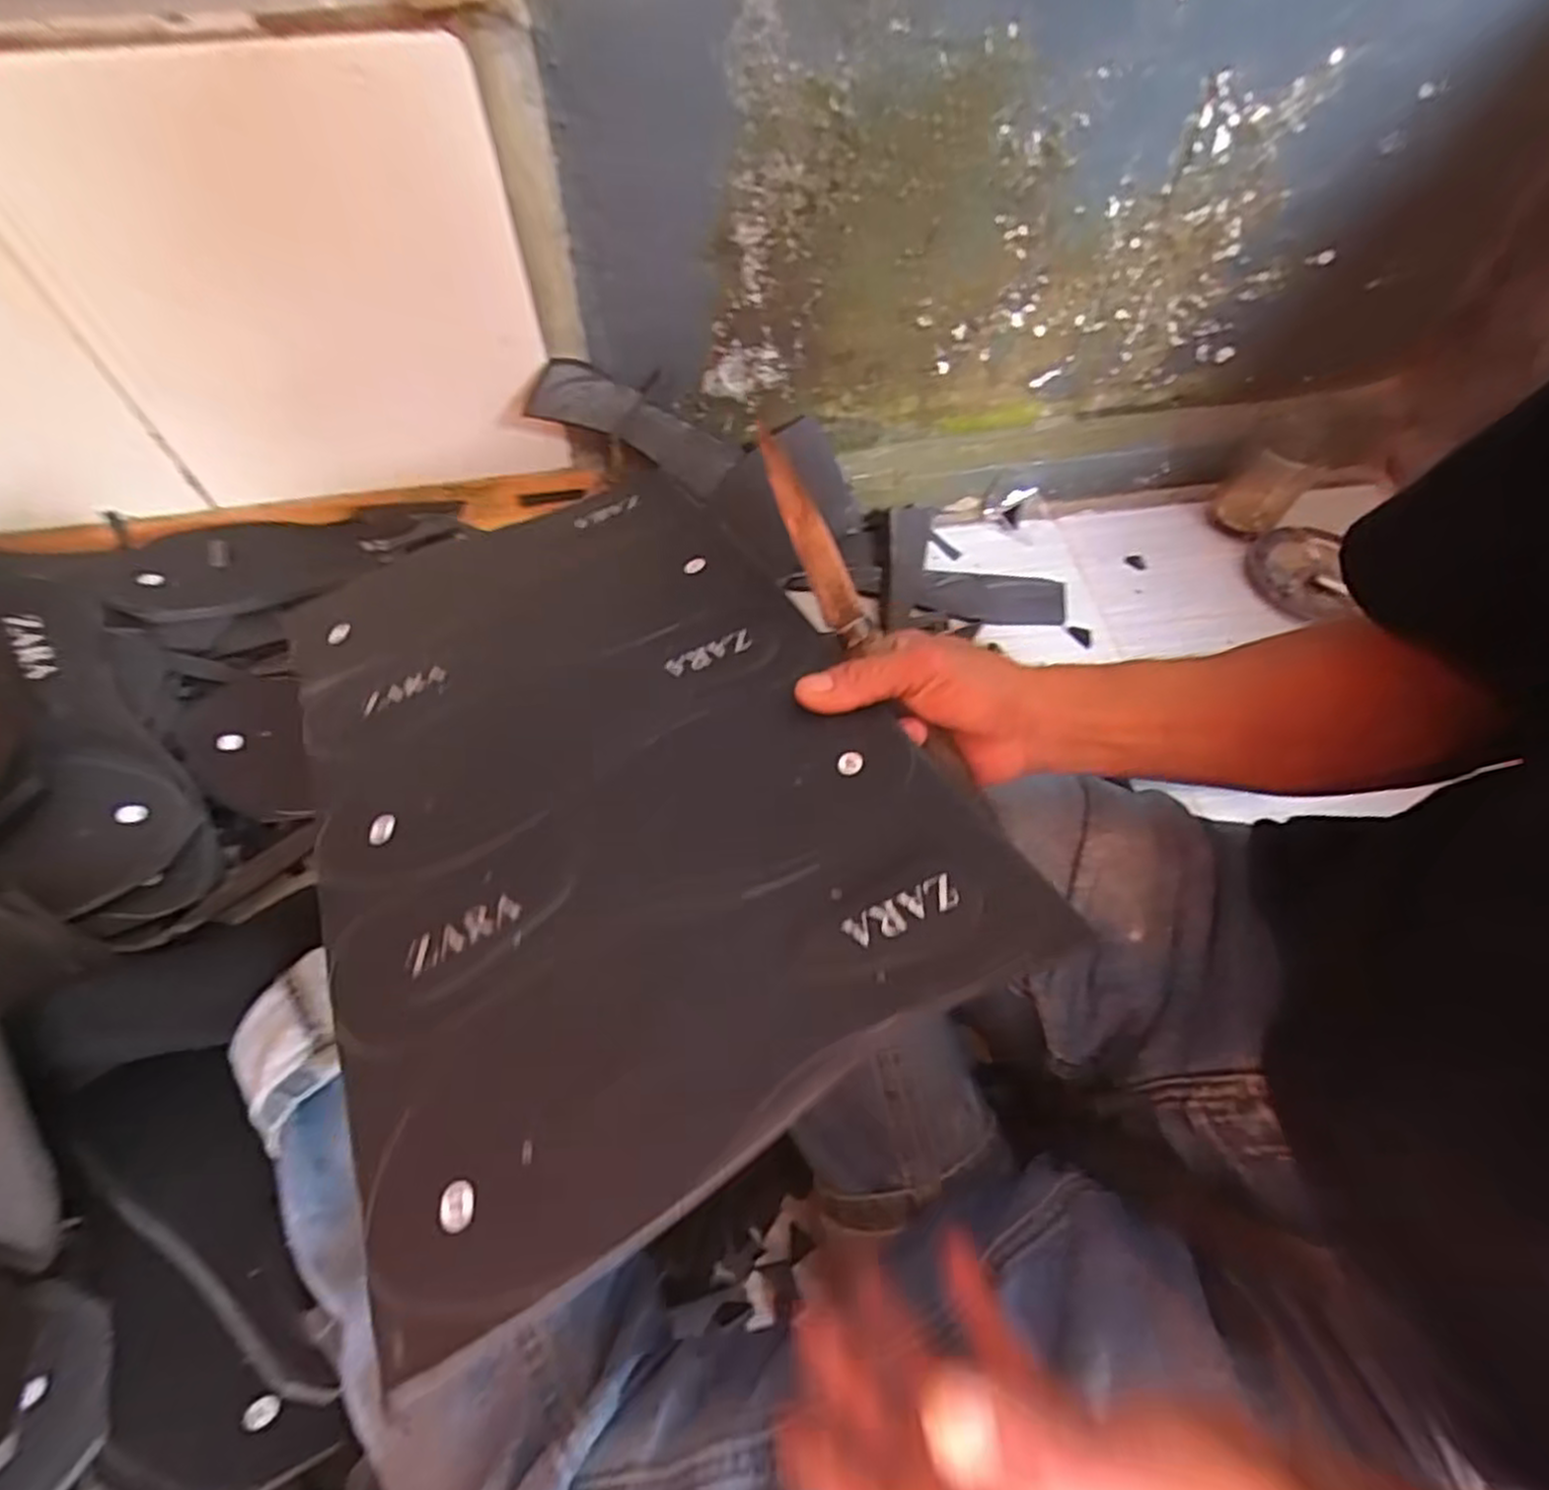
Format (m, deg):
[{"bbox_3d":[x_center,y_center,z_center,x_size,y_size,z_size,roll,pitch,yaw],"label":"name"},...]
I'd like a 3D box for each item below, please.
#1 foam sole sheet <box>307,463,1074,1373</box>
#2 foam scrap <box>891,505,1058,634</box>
[{"bbox_3d":[-0.091,-0.003,0.368,0.253,0.012,0.398,-27,51,-13],"label":"foam sole sheet"},{"bbox_3d":[0.177,-0.168,0.701,0.156,0.033,0.129,-3,60,-3],"label":"foam scrap"}]

